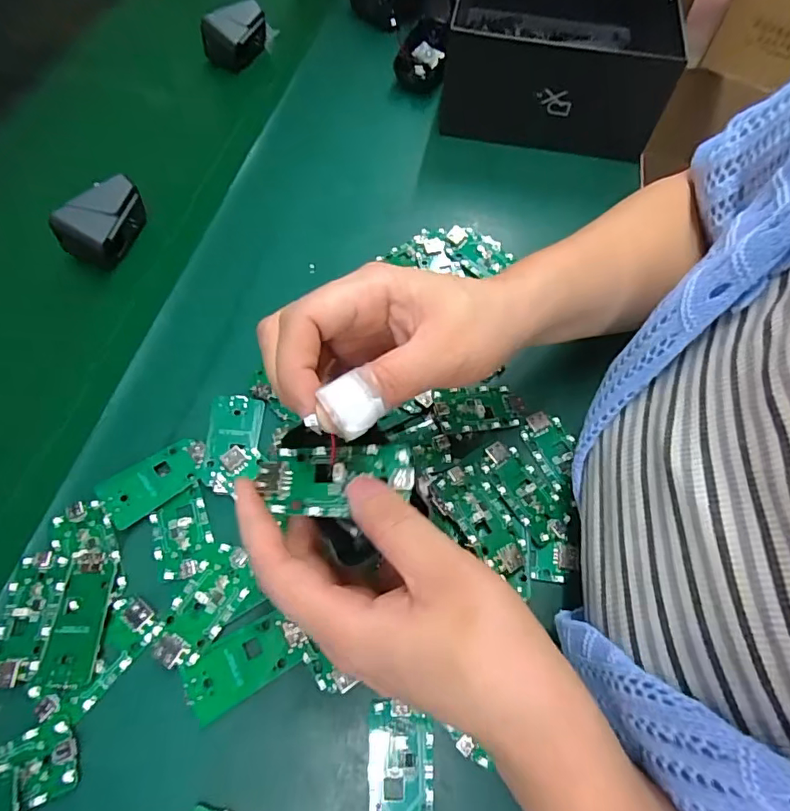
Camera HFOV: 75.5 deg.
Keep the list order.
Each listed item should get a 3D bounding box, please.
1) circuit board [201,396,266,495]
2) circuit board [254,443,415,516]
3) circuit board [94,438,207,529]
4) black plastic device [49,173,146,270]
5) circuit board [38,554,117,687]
[{"bbox_3d":[-0.100,0.022,0.315,0.033,0.008,0.064,0,59,-6],"label":"circuit board"},{"bbox_3d":[-0.024,0.029,0.212,0.063,0.005,0.031,-10,62,-1],"label":"circuit board"},{"bbox_3d":[-0.142,0.043,0.303,0.061,0.008,0.032,-37,70,-21],"label":"circuit board"},{"bbox_3d":[-0.221,-0.140,0.391,0.034,0.041,0.063,26,63,10],"label":"black plastic device"},{"bbox_3d":[-0.164,0.110,0.266,0.025,0.007,0.064,4,61,-2],"label":"circuit board"}]

